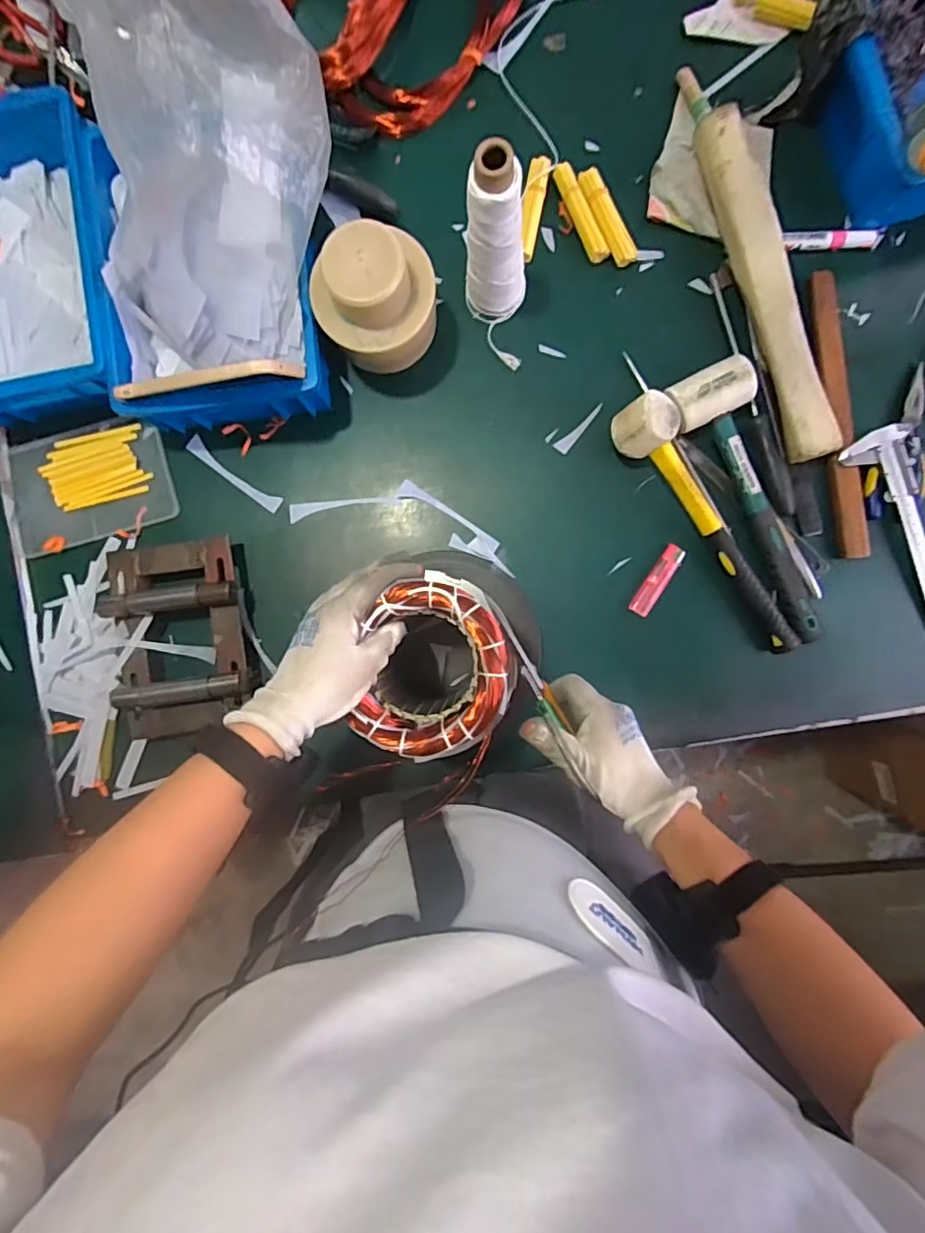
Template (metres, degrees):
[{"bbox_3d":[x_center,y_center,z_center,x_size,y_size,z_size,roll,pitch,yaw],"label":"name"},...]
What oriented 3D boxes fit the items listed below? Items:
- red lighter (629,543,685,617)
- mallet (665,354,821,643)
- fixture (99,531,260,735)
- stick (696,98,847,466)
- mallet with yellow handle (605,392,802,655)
[{"bbox_3d":[0.198,-0.037,0.568,0.020,0.013,0.077,31,92,3],"label":"red lighter"},{"bbox_3d":[0.276,-0.106,0.542,0.075,0.040,0.276,-18,89,3],"label":"mallet"},{"bbox_3d":[-0.295,0.024,0.579,0.148,0.045,0.199,-9,89,3],"label":"fixture"},{"bbox_3d":[0.291,-0.315,0.542,0.045,0.043,0.335,-19,89,3],"label":"stick"},{"bbox_3d":[0.238,-0.085,0.536,0.053,0.058,0.276,-34,88,3],"label":"mallet with yellow handle"}]

